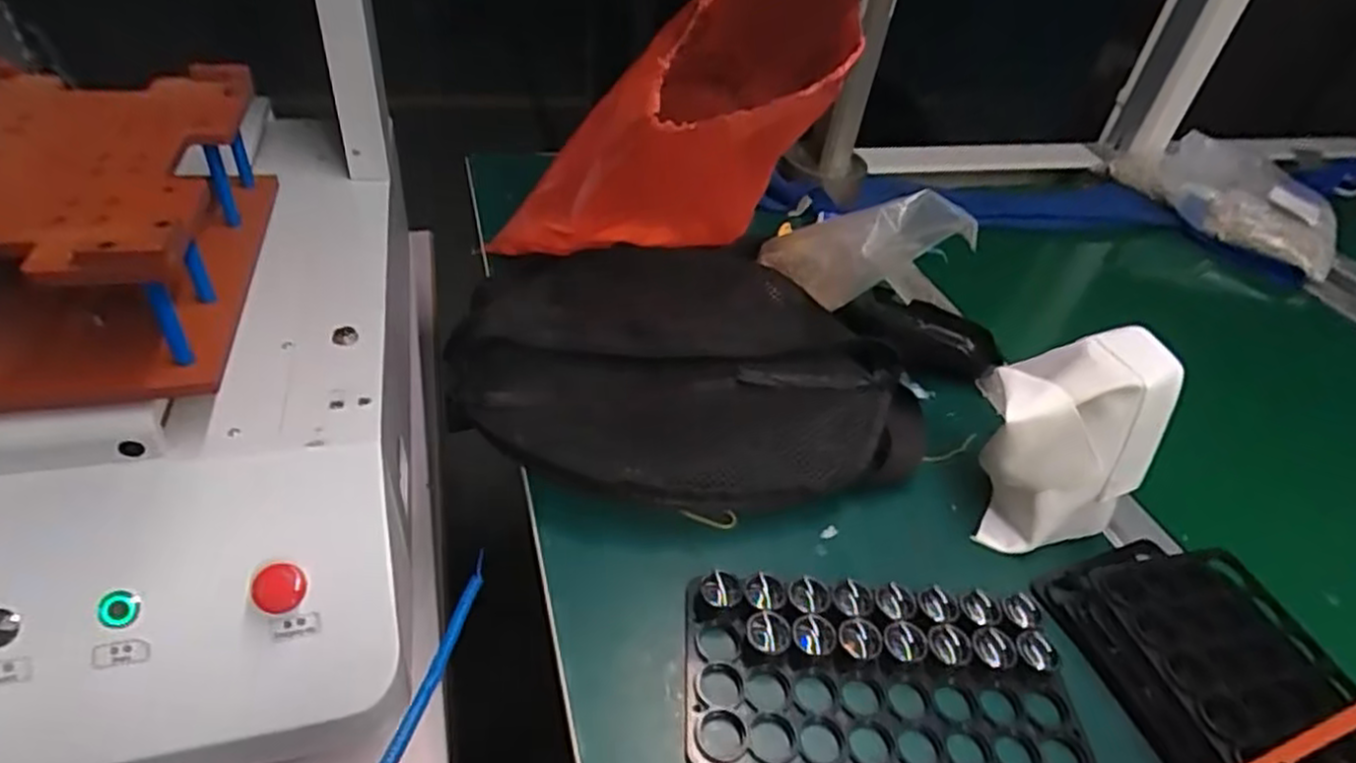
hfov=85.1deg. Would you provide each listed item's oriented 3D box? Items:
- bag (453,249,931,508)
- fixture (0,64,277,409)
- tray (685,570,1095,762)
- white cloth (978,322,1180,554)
[{"bbox_3d":[-0.002,-0.016,0.515,0.306,0.055,0.257,-3,41,-12],"label":"bag"},{"bbox_3d":[-0.389,-0.097,0.472,0.190,0.114,0.244,-5,43,-16],"label":"fixture"},{"bbox_3d":[0.103,0.145,0.369,0.194,0.015,0.096,4,40,-3],"label":"tray"},{"bbox_3d":[0.230,0.033,0.442,0.099,0.117,0.075,0,40,-8],"label":"white cloth"}]

